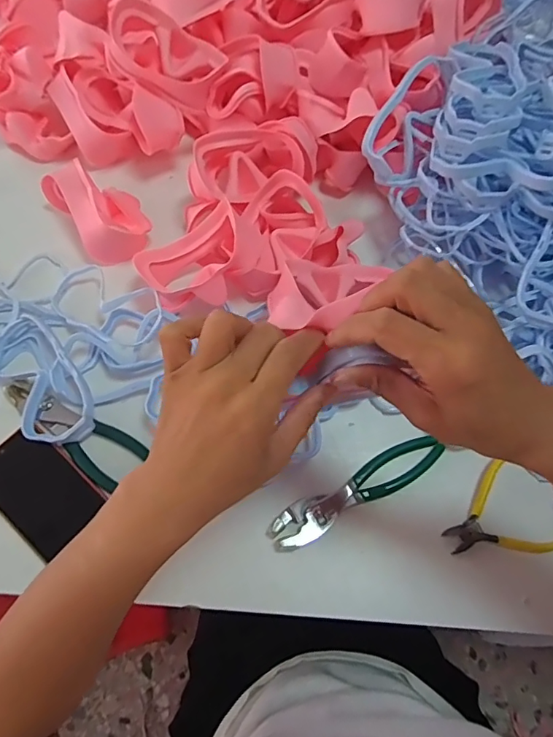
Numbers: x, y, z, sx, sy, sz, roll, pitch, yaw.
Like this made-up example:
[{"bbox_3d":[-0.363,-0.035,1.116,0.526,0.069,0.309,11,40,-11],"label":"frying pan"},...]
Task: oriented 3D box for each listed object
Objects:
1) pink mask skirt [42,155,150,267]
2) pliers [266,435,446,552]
[{"bbox_3d":[-0.209,-0.189,0.568,0.086,0.060,0.137,-34,73,-16],"label":"pink mask skirt"},{"bbox_3d":[0.080,0.124,0.479,0.189,0.022,0.039,-27,71,-13],"label":"pliers"}]

